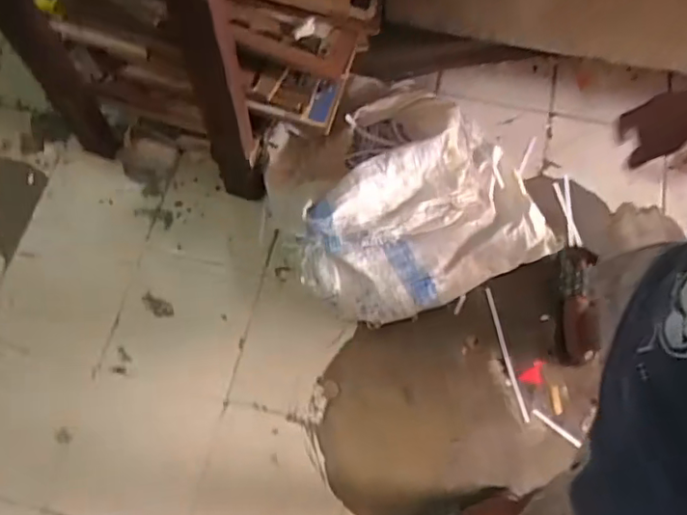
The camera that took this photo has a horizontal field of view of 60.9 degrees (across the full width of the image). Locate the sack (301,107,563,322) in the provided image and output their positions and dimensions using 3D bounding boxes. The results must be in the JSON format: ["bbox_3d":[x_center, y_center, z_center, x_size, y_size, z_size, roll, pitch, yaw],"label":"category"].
[{"bbox_3d":[0.181,-0.076,1.271,0.576,0.232,0.309,-22,71,-8],"label":"sack"}]

